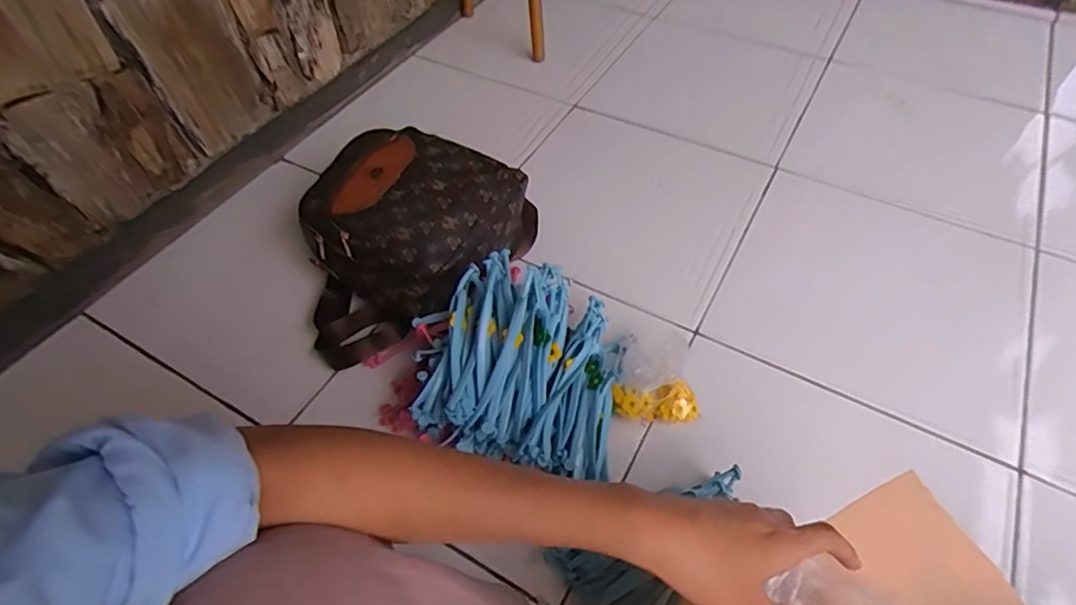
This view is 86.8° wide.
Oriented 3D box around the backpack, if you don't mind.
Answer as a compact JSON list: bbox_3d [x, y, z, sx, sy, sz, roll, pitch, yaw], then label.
[{"bbox_3d":[-0.195,-0.097,0.819,0.270,0.181,0.374,31,60,23],"label":"backpack"}]

